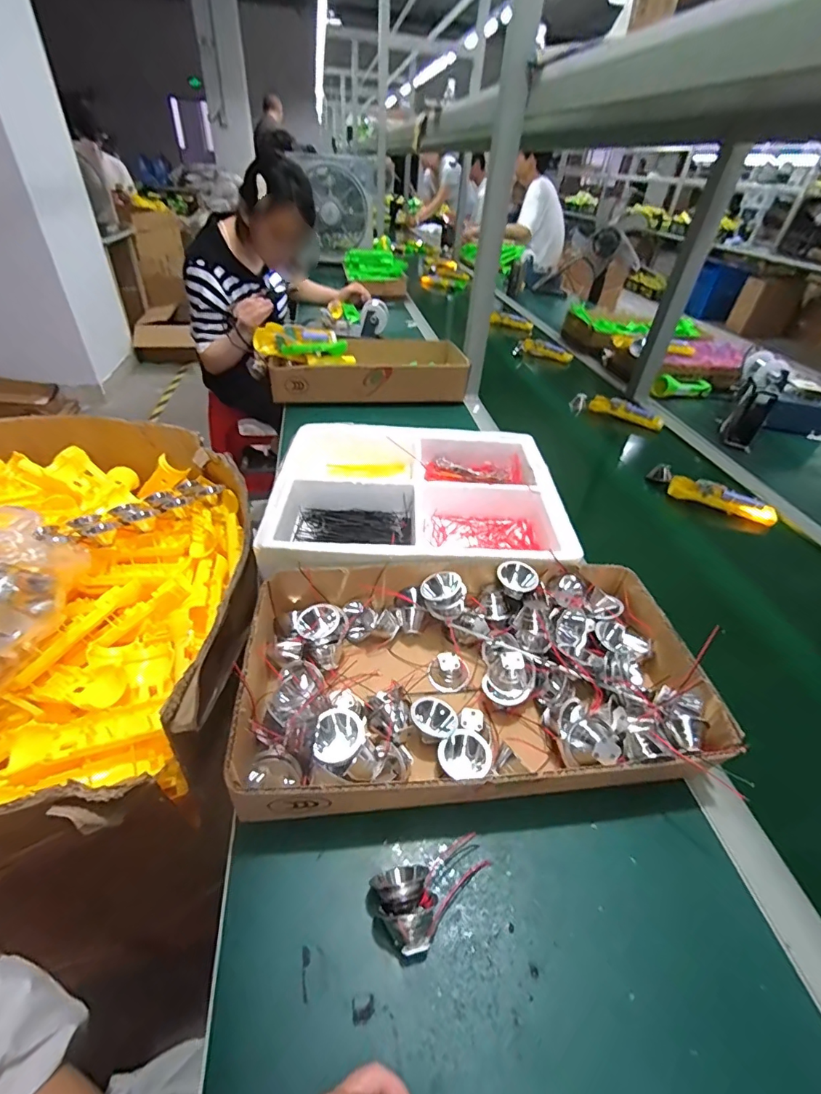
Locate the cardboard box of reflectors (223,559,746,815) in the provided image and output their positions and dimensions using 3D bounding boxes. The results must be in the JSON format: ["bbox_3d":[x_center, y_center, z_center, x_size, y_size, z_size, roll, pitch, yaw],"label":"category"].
[{"bbox_3d":[0.059,0.122,0.452,0.422,0.082,0.232,0,41,-7],"label":"cardboard box of reflectors"}]

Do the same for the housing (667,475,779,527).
[{"bbox_3d":[0.541,-0.083,0.784,0.165,0.031,0.040,23,43,19],"label":"housing"}]

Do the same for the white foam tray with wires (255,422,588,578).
[{"bbox_3d":[0.009,-0.070,0.651,0.388,0.068,0.337,4,40,-2],"label":"white foam tray with wires"}]

